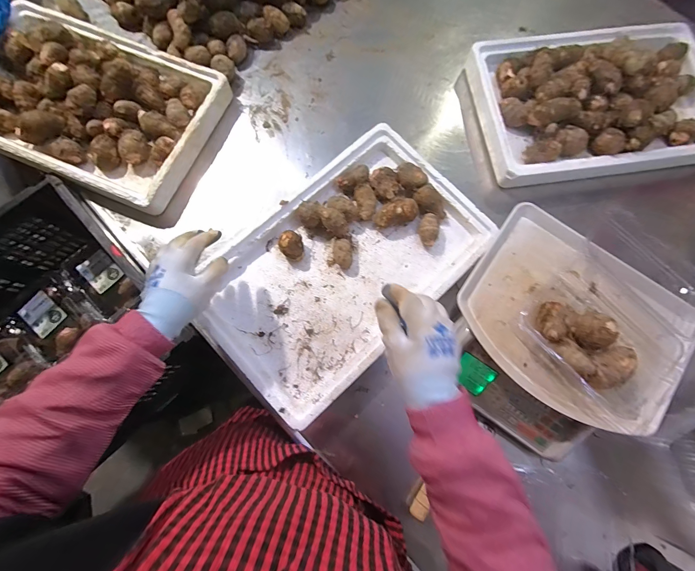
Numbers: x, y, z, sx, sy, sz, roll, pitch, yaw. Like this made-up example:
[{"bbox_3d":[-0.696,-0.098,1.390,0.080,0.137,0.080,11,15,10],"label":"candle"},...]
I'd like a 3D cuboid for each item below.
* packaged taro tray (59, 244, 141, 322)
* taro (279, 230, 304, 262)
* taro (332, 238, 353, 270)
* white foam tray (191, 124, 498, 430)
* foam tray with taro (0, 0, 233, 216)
[{"bbox_3d":[-0.515,-0.007,0.664,0.157,0.033,0.105,35,78,7],"label":"packaged taro tray"},{"bbox_3d":[-0.094,-0.065,0.529,0.039,0.038,0.048,-7,77,-3],"label":"taro"},{"bbox_3d":[-0.007,-0.052,0.535,0.033,0.033,0.043,5,76,0],"label":"taro"},{"bbox_3d":[-0.003,-0.034,0.530,0.282,0.051,0.465,44,79,9],"label":"white foam tray"},{"bbox_3d":[-0.485,-0.341,0.580,0.452,0.080,0.296,24,77,4],"label":"foam tray with taro"}]

